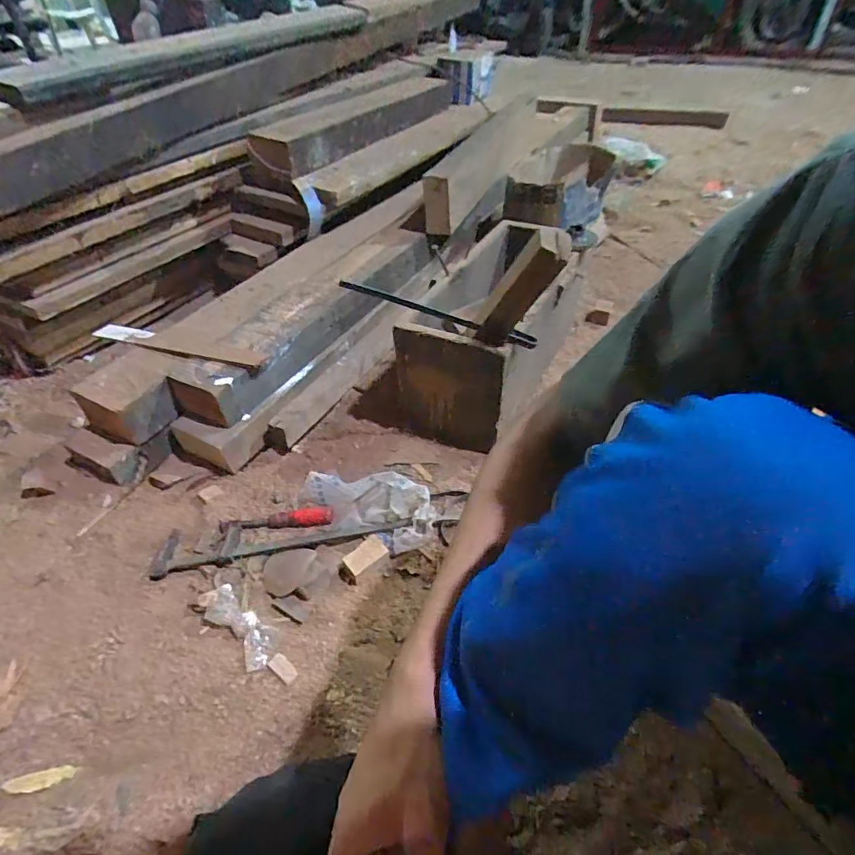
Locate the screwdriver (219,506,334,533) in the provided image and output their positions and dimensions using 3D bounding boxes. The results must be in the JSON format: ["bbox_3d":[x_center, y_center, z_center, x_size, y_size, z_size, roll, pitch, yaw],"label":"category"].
[{"bbox_3d":[-0.227,0.138,0.721,0.168,0.020,0.025,-5,45,-2],"label":"screwdriver"}]

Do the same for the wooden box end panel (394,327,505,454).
[{"bbox_3d":[0.031,-0.049,0.768,0.182,0.199,0.019,19,49,21],"label":"wooden box end panel"}]

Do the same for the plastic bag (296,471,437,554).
[{"bbox_3d":[-0.088,0.110,0.705,0.201,0.067,0.102,12,47,15],"label":"plastic bag"}]

